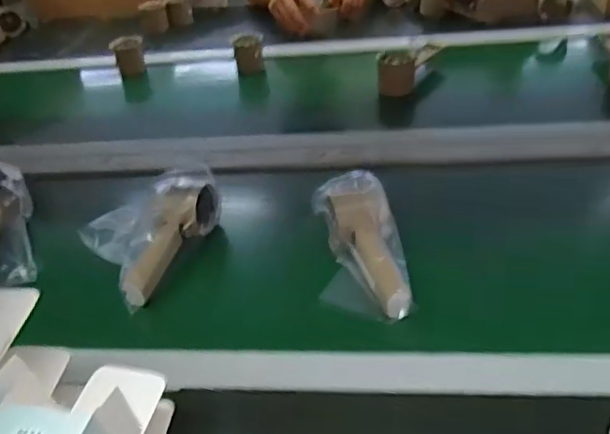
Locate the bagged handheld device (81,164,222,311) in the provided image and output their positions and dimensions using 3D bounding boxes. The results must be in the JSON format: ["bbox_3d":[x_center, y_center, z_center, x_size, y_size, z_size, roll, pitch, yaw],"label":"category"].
[{"bbox_3d":[-0.152,0.009,0.637,0.050,0.068,0.164,12,40,25],"label":"bagged handheld device"}]

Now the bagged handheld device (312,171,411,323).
[{"bbox_3d":[0.054,0.029,0.601,0.081,0.052,0.159,-11,60,-5],"label":"bagged handheld device"}]

